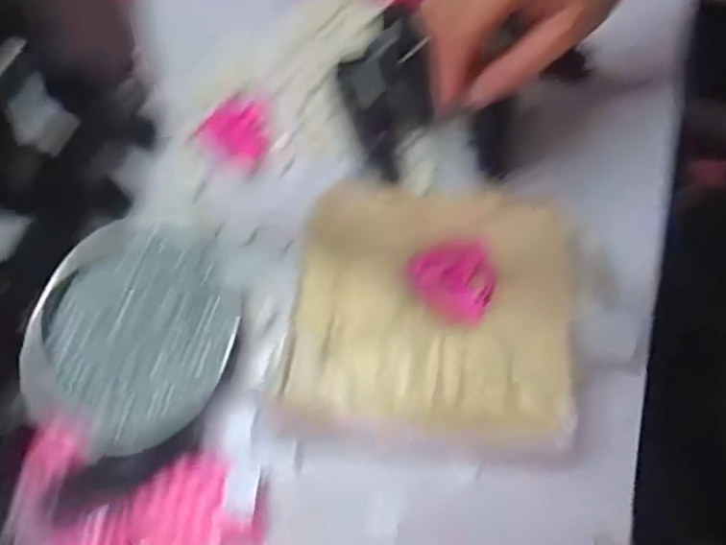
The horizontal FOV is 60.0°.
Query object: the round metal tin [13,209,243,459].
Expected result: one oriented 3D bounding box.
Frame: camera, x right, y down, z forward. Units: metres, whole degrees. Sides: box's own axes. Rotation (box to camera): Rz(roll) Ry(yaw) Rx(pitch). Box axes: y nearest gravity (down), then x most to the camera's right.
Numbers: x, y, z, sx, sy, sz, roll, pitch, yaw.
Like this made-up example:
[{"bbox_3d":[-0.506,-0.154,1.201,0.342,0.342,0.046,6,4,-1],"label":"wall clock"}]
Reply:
[{"bbox_3d":[-0.152,0.035,0.419,0.130,0.012,0.153,15,73,9],"label":"round metal tin"}]

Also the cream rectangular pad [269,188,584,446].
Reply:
[{"bbox_3d":[0.041,0.021,0.406,0.170,0.033,0.166,3,71,6],"label":"cream rectangular pad"}]

